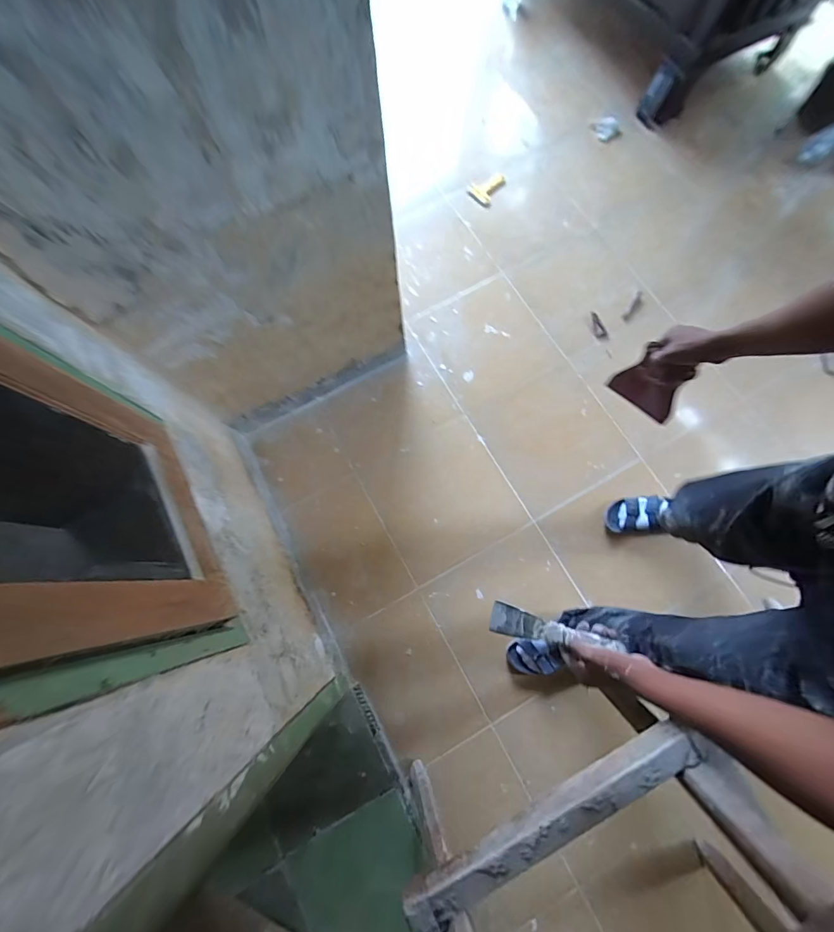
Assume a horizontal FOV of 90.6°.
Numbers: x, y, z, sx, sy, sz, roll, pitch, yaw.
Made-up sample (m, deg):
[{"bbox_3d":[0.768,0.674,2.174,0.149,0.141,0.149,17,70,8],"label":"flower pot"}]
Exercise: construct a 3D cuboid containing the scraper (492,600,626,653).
[{"bbox_3d":[0.197,0.244,0.622,0.183,0.023,0.045,1,72,32],"label":"scraper"}]

